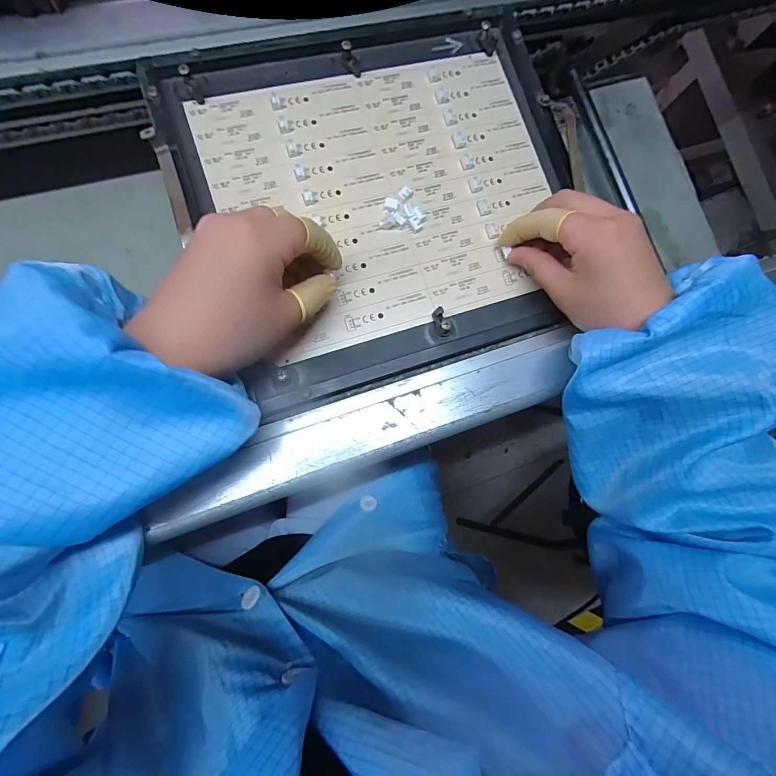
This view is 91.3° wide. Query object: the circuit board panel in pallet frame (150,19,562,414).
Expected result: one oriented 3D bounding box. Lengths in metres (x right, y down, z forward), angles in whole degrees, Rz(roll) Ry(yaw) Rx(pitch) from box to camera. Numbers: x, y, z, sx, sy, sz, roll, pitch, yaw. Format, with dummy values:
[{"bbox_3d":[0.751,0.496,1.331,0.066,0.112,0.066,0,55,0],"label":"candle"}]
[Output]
[{"bbox_3d":[0.004,-0.143,0.287,0.278,0.016,0.260,-17,87,-9],"label":"circuit board panel in pallet frame"}]

